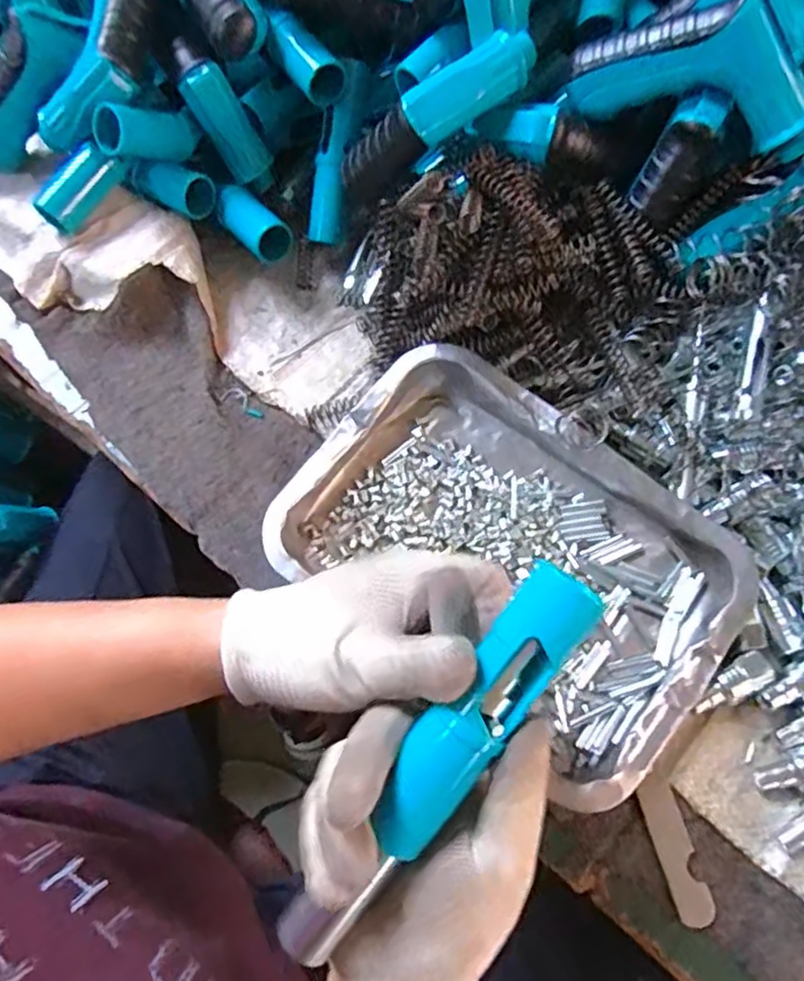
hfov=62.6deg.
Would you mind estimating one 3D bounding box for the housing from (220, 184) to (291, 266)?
[{"bbox_3d":[-0.108,-0.193,0.476,0.032,0.026,0.059,-41,74,-14],"label":"housing"}]

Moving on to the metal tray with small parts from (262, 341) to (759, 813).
[{"bbox_3d":[0.064,0.038,0.399,0.263,0.035,0.184,35,72,13],"label":"metal tray with small parts"}]

